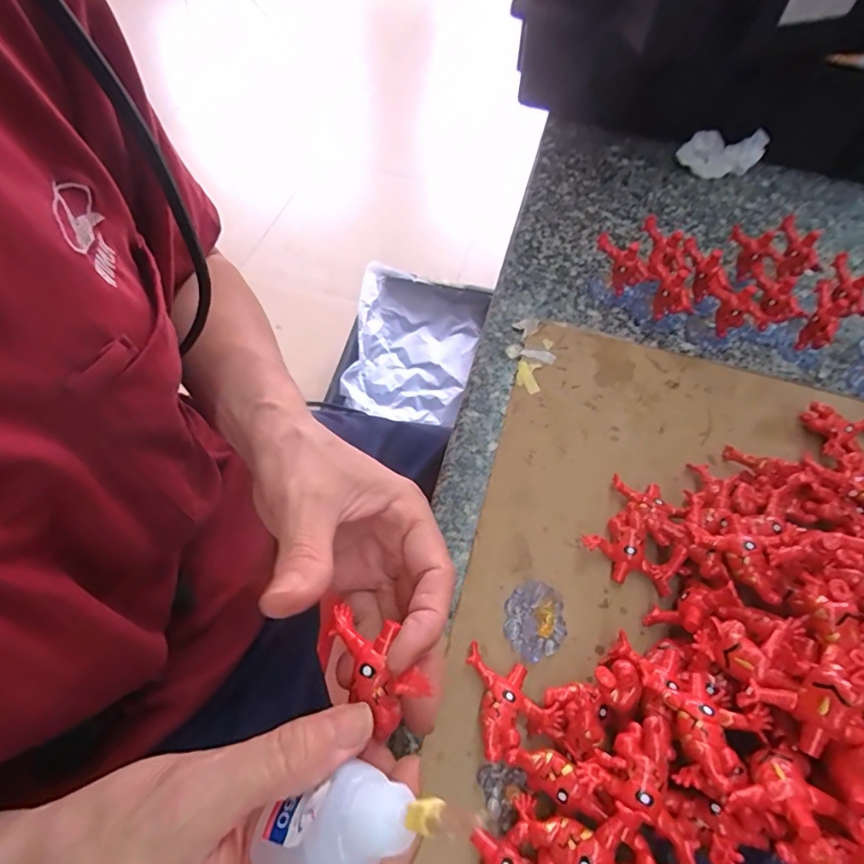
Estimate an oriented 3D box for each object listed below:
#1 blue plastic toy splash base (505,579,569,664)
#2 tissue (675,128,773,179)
[{"bbox_3d":[0.053,0.098,0.258,0.030,0.005,0.037,-4,58,-4],"label":"blue plastic toy splash base"},{"bbox_3d":[0.288,-0.272,0.485,0.081,0.034,0.031,-5,58,-5],"label":"tissue"}]

